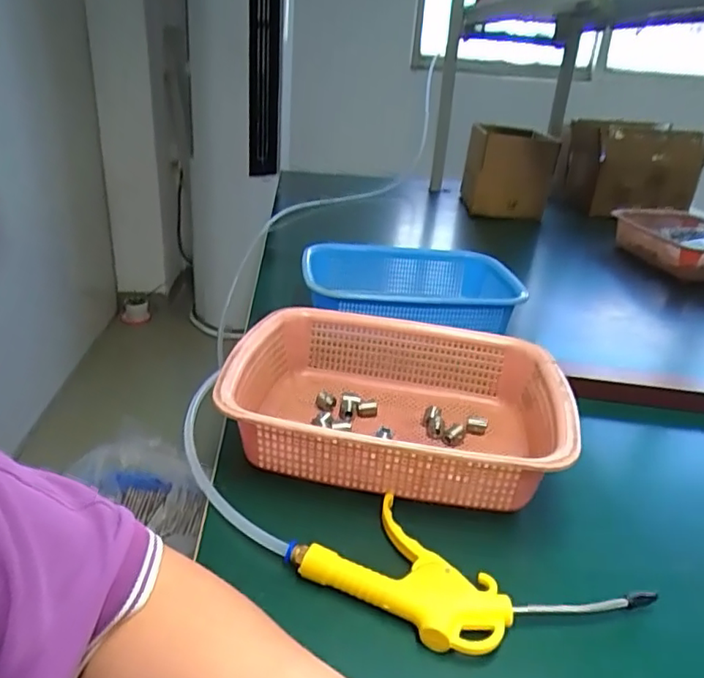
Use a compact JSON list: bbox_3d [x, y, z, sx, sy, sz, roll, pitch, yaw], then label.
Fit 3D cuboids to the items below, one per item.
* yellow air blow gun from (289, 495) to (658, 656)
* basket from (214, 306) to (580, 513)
[{"bbox_3d":[0.079,0.165,0.396,0.210,0.018,0.109,16,28,24],"label":"yellow air blow gun"},{"bbox_3d":[0.039,0.058,0.539,0.289,0.074,0.223,8,25,8],"label":"basket"}]

